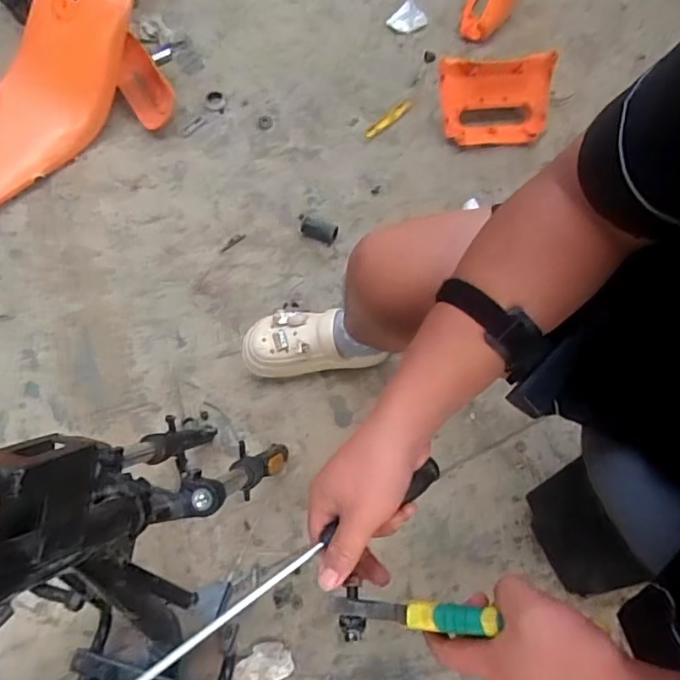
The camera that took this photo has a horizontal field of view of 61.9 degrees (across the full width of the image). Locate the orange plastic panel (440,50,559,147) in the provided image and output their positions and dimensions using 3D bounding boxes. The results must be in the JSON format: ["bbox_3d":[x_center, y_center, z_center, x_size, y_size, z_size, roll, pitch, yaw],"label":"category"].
[{"bbox_3d":[0.342,-0.519,1.229,0.236,0.036,0.186,-2,95,3],"label":"orange plastic panel"}]

